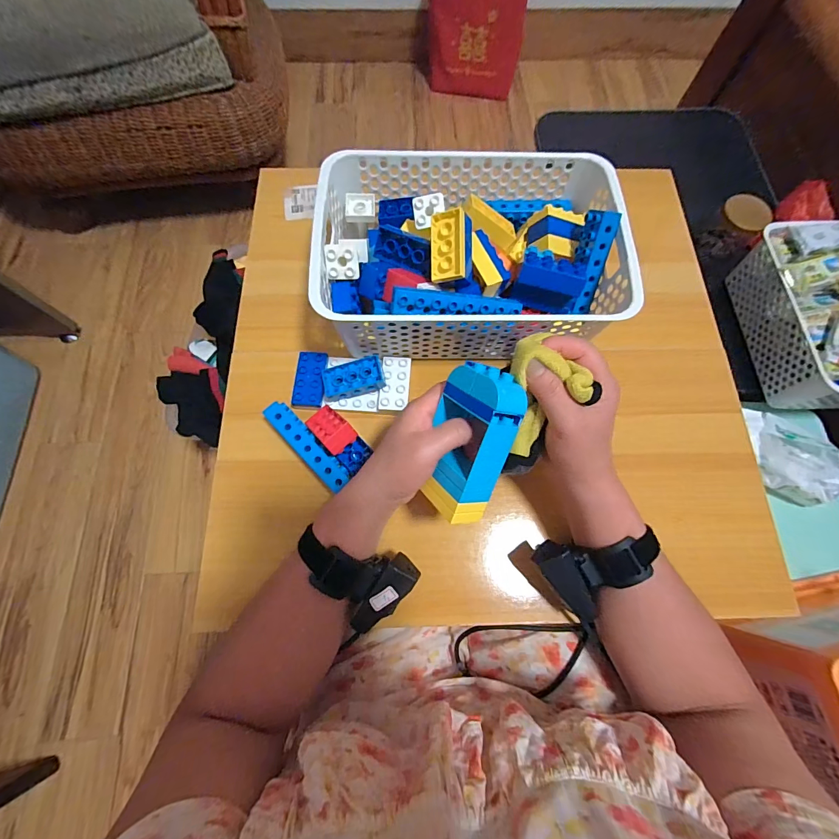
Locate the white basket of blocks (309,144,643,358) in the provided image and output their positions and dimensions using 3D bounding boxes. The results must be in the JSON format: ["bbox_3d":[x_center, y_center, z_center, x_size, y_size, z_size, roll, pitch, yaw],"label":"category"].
[{"bbox_3d":[0.051,-0.177,0.414,0.301,0.095,0.201,1,72,-1],"label":"white basket of blocks"}]

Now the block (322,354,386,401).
[{"bbox_3d":[-0.071,-0.044,0.410,0.065,0.020,0.035,-12,73,-5],"label":"block"}]

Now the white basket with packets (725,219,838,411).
[{"bbox_3d":[0.663,-0.163,0.608,0.211,0.113,0.297,-5,73,-3],"label":"white basket with packets"}]

